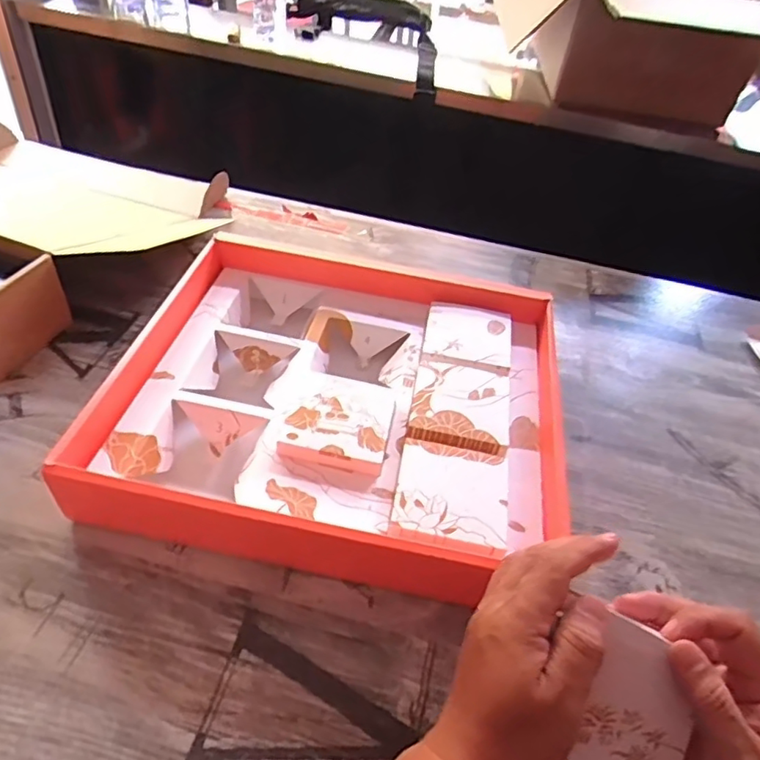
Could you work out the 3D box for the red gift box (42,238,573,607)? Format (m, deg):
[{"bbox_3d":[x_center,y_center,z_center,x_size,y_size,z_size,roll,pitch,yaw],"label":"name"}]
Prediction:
[{"bbox_3d":[-0.032,0.006,0.539,0.383,0.066,0.353,11,45,2],"label":"red gift box"}]

